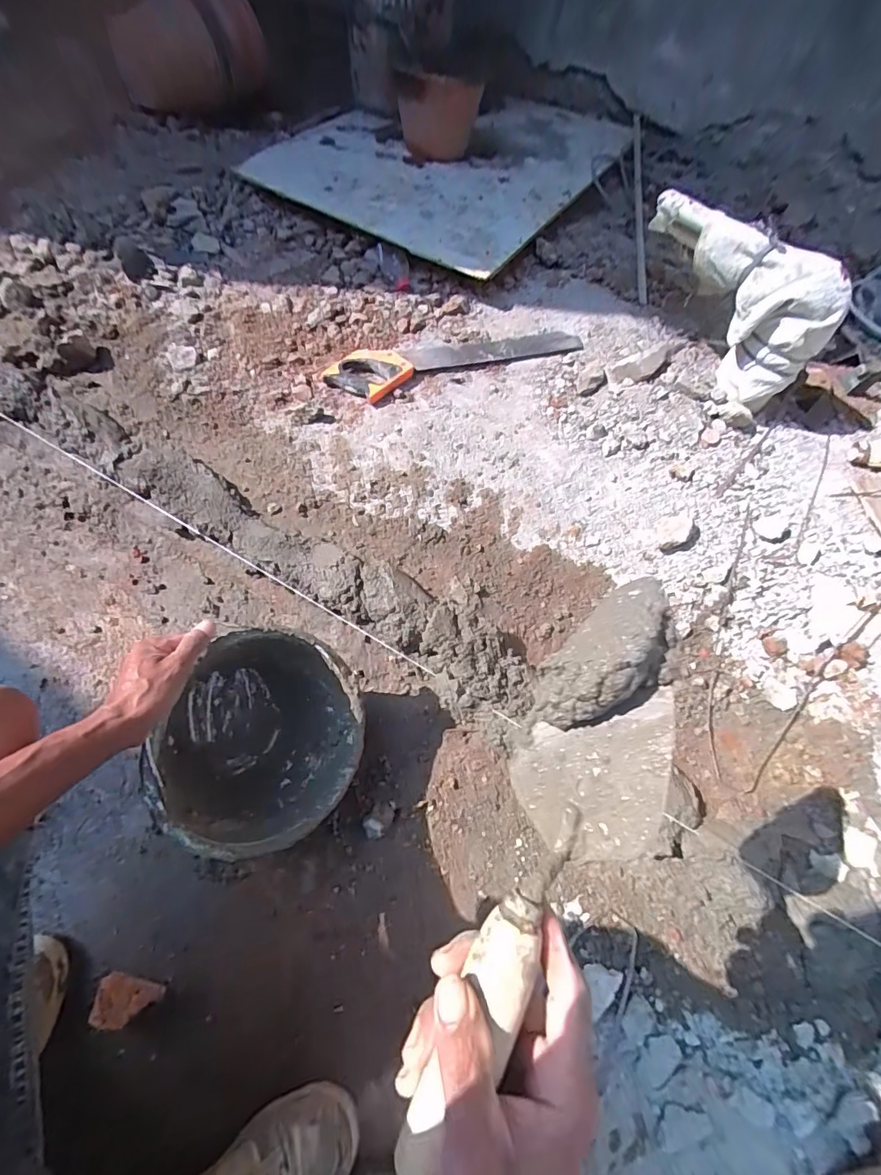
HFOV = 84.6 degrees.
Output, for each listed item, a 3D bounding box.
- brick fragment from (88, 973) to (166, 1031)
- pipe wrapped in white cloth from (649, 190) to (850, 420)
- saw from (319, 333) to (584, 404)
[{"bbox_3d":[-0.369,0.486,0.568,0.063,0.049,0.048,22,62,5],"label":"brick fragment"},{"bbox_3d":[0.528,-0.527,0.896,0.125,0.228,0.350,-31,70,-22],"label":"pipe wrapped in white cloth"},{"bbox_3d":[0.037,-0.474,0.995,0.545,0.025,0.112,-13,64,-14],"label":"saw"}]

